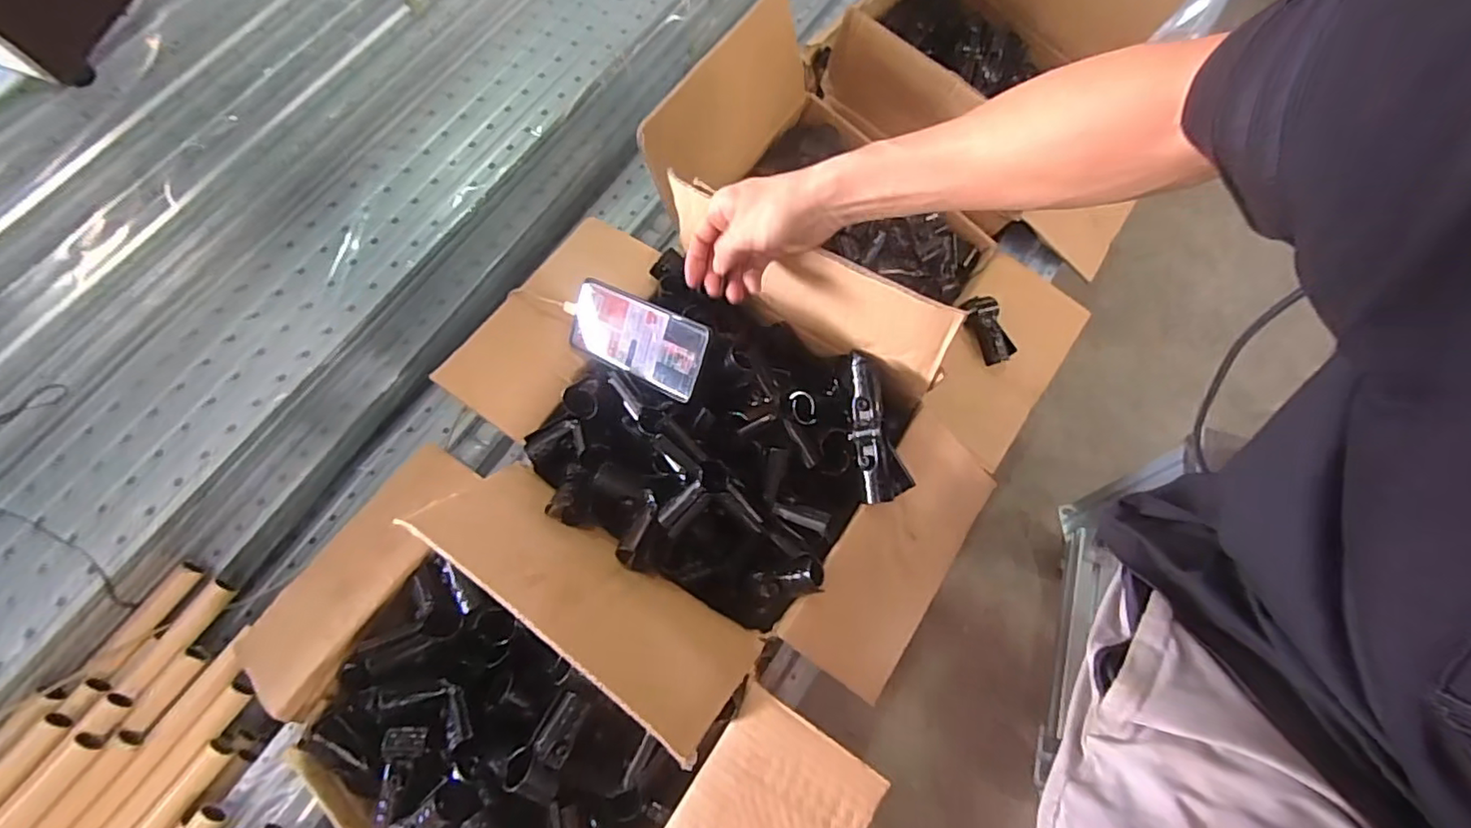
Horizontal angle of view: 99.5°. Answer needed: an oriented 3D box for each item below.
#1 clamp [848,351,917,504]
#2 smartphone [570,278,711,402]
[{"bbox_3d":[0.131,0.010,0.597,0.043,0.033,0.144,-10,81,-2],"label":"clamp"},{"bbox_3d":[-0.101,-0.077,0.623,0.157,0.007,0.075,26,100,22],"label":"smartphone"}]

